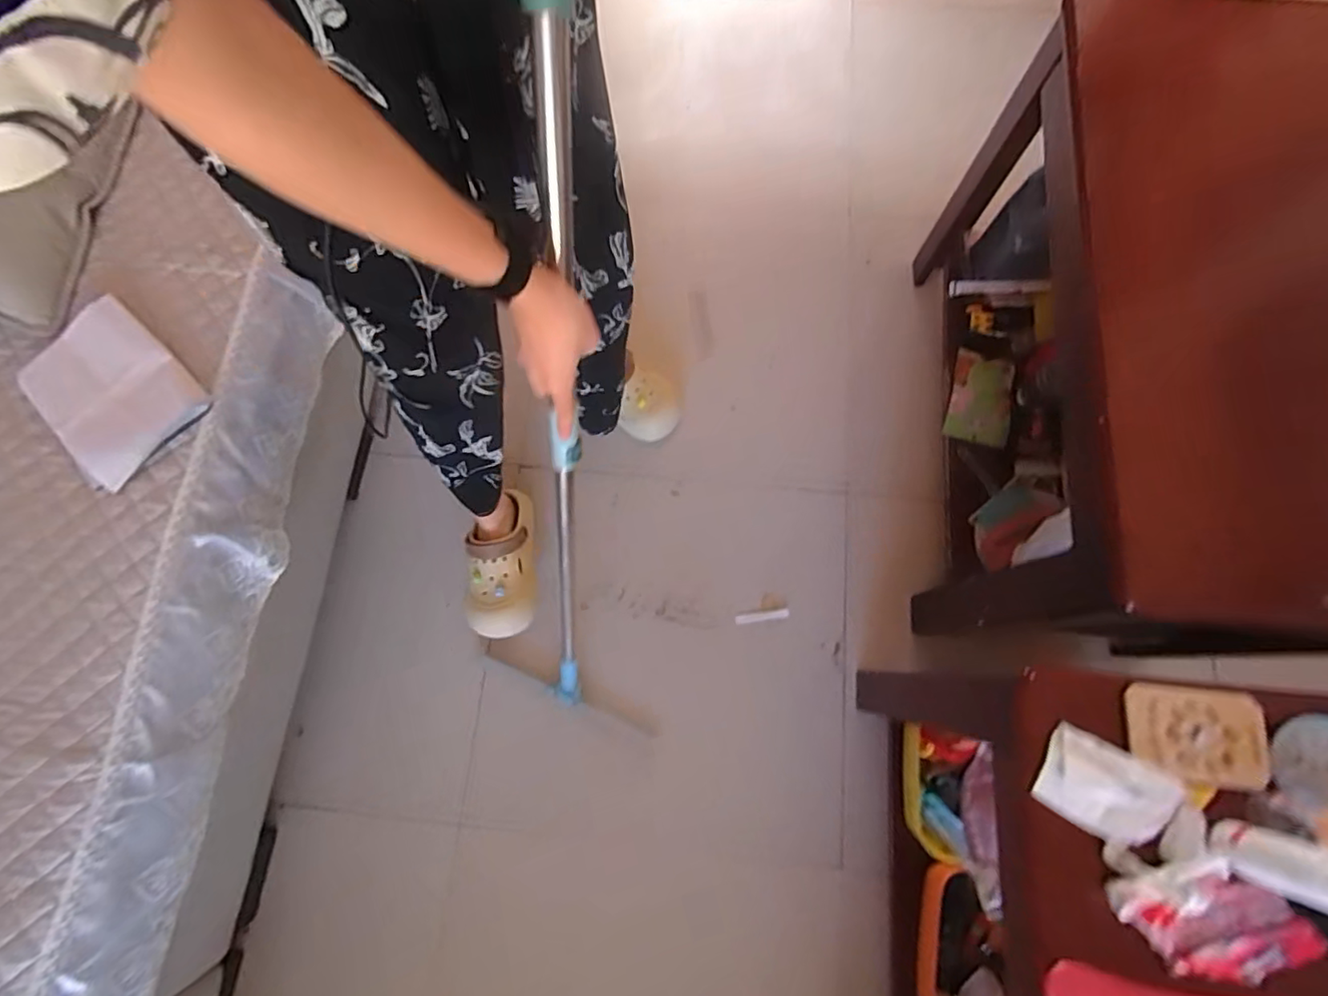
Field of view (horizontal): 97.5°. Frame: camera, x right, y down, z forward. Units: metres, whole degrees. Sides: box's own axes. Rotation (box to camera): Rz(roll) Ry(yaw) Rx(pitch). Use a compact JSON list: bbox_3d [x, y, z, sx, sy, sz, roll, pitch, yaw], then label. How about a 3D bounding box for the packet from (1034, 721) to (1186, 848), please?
[{"bbox_3d":[0.343,0.227,0.453,0.086,0.017,0.065,30,78,9],"label":"packet"}]

